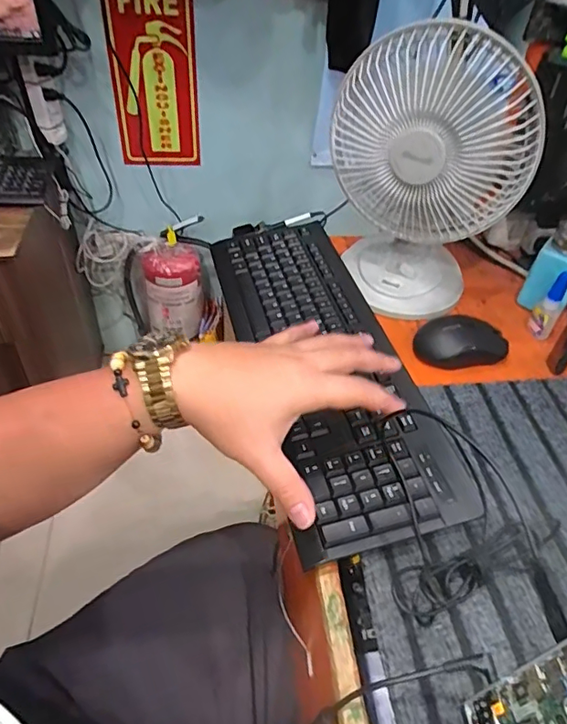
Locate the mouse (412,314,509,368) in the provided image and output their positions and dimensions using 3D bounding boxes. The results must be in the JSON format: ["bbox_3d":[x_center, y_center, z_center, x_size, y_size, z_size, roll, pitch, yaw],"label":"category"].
[{"bbox_3d":[0.189,-0.024,0.560,0.101,0.034,0.052,-5,45,-10],"label":"mouse"}]

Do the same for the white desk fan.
[{"bbox_3d":[0.143,-0.190,0.541,0.185,0.279,0.110,14,45,10],"label":"white desk fan"}]

